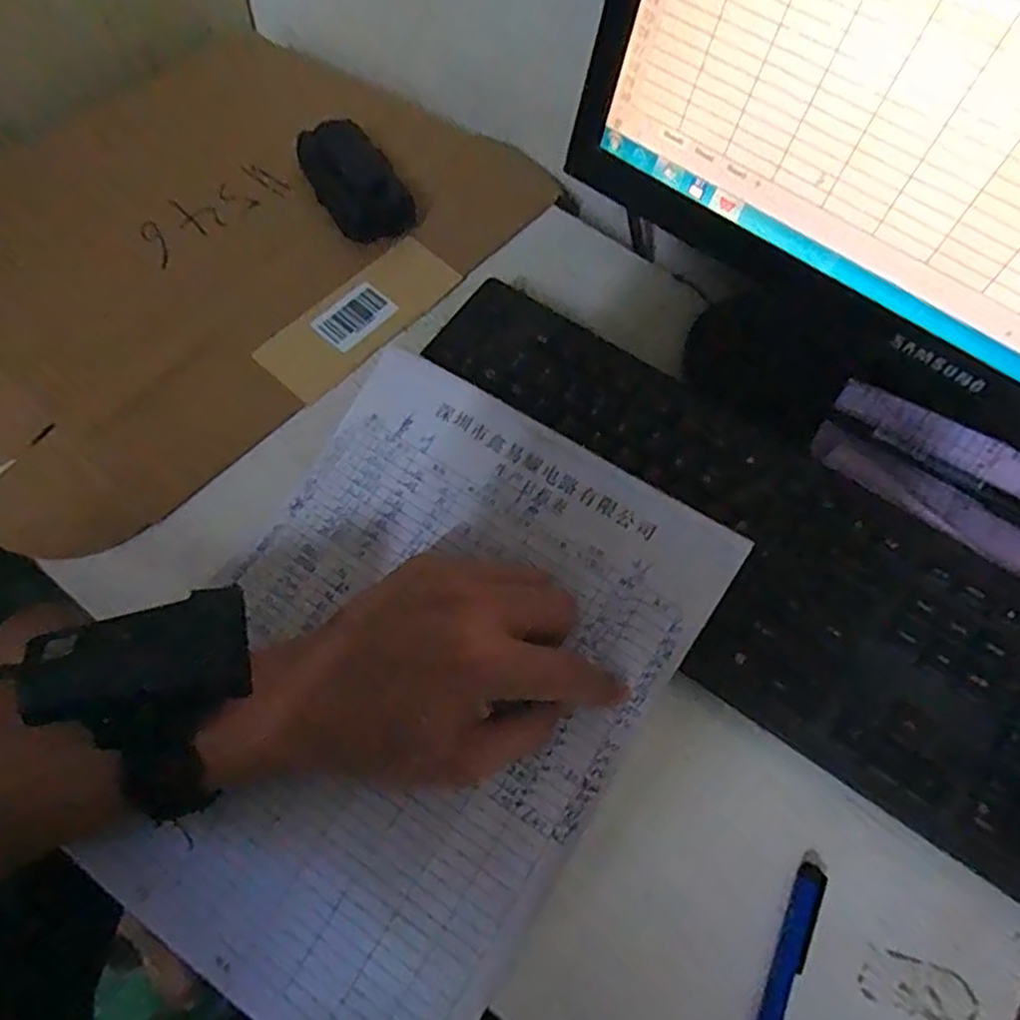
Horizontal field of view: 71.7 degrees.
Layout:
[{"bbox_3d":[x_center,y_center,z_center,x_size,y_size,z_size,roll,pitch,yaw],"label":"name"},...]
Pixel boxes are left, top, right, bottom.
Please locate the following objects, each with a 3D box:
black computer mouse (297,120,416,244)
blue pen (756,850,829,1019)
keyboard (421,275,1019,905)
[{"bbox_3d":[-0.113,-0.231,0.486,0.051,0.033,0.109,-32,69,-19],"label":"black computer mouse"},{"bbox_3d":[0.107,0.209,0.287,0.012,0.011,0.136,27,67,10],"label":"blue pen"},{"bbox_3d":[0.123,0.024,0.364,0.417,0.026,0.136,34,68,13],"label":"keyboard"}]

